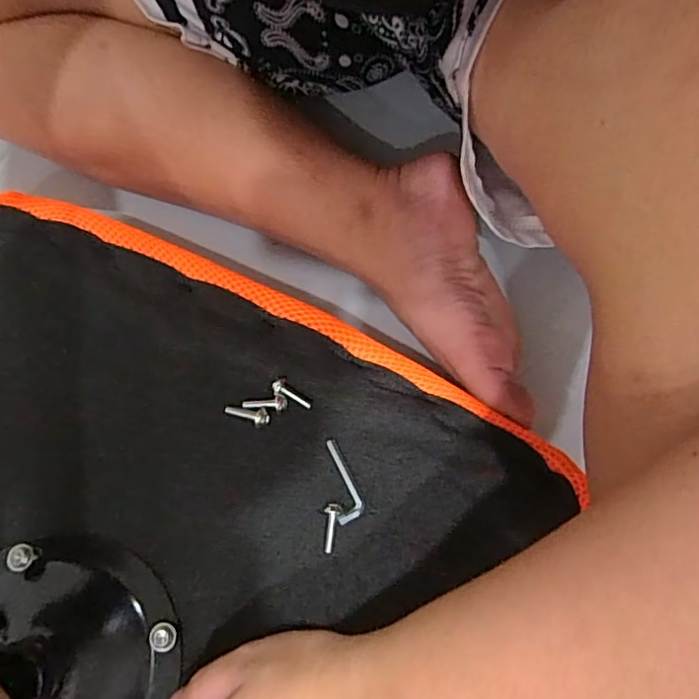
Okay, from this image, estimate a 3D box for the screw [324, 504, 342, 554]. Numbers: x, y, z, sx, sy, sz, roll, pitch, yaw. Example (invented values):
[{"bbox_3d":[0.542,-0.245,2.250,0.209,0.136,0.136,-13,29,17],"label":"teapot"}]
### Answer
[{"bbox_3d":[-0.010,0.095,0.306,0.008,0.008,0.026,9,69,2],"label":"screw"}]

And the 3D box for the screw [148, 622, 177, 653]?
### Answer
[{"bbox_3d":[-0.092,0.143,0.285,0.013,0.010,0.013,1,69,-1],"label":"screw"}]

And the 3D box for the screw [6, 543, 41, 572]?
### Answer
[{"bbox_3d":[-0.169,0.107,0.294,0.012,0.007,0.013,1,69,-1],"label":"screw"}]

